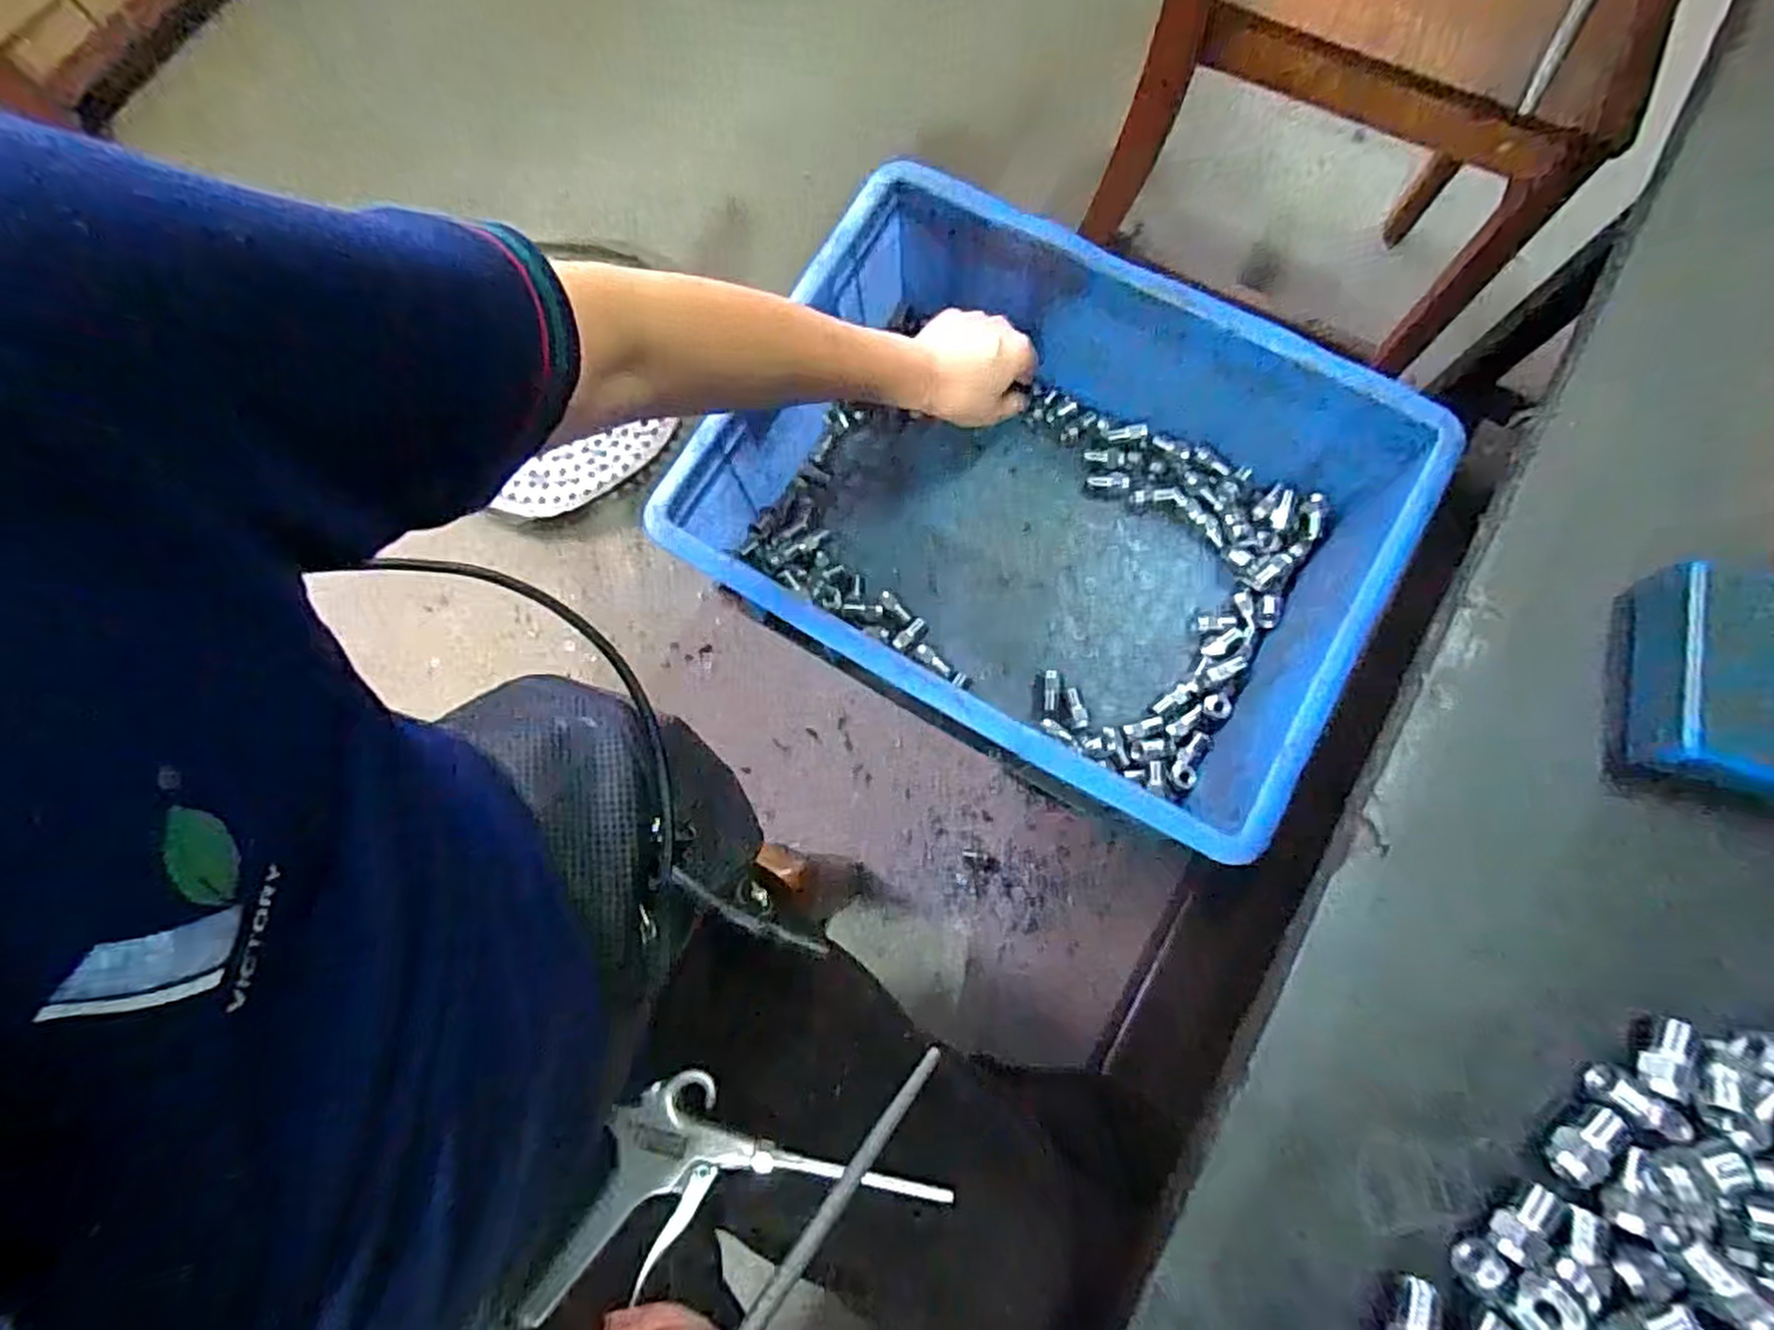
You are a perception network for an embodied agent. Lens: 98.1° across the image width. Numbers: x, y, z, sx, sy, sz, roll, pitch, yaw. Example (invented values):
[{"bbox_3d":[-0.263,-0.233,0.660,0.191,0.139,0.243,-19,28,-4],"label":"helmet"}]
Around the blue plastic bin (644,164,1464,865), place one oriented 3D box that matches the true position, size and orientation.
[{"bbox_3d":[0.098,-0.094,0.517,0.389,0.147,0.295,29,79,7],"label":"blue plastic bin"}]

